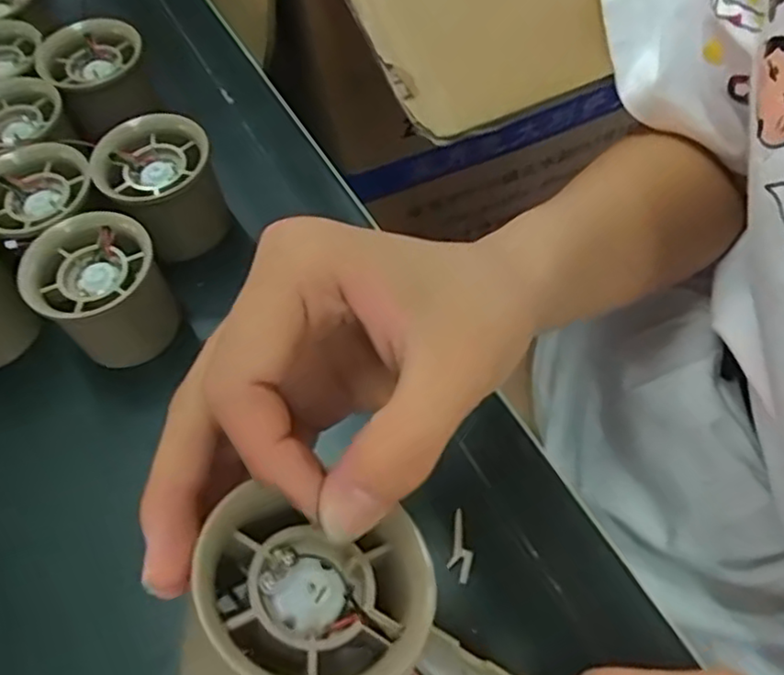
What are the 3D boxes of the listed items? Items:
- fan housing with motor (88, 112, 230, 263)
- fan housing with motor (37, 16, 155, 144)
[{"bbox_3d":[-0.114,-0.074,0.342,0.053,0.054,0.058,-2,60,3],"label":"fan housing with motor"},{"bbox_3d":[-0.161,-0.144,0.374,0.055,0.035,0.065,-38,65,-16],"label":"fan housing with motor"}]

